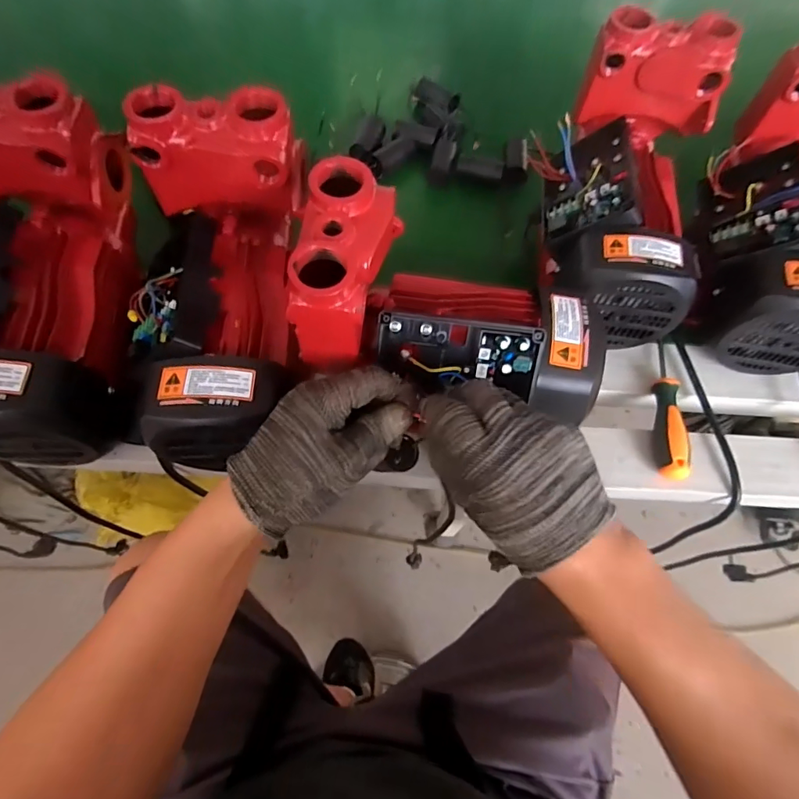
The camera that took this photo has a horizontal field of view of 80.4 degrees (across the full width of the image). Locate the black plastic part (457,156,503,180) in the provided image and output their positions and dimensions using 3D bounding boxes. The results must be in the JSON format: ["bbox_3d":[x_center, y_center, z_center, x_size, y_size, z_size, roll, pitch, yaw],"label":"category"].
[{"bbox_3d":[0.100,-0.288,0.587,0.056,0.018,0.020,15,65,4],"label":"black plastic part"}]

